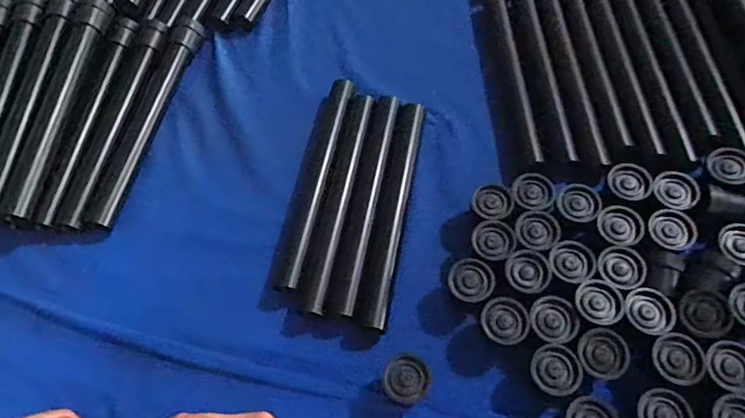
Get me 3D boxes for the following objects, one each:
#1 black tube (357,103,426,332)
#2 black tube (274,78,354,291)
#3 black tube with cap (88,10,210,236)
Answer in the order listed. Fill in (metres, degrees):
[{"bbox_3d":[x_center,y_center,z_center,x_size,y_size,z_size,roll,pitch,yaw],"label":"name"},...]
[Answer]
[{"bbox_3d":[0.019,-0.002,0.451,0.025,0.026,0.219,8,65,9],"label":"black tube"},{"bbox_3d":[-0.052,-0.031,0.465,0.026,0.018,0.218,10,65,9],"label":"black tube"},{"bbox_3d":[-0.228,-0.095,0.515,0.027,0.023,0.251,11,65,10],"label":"black tube with cap"}]

